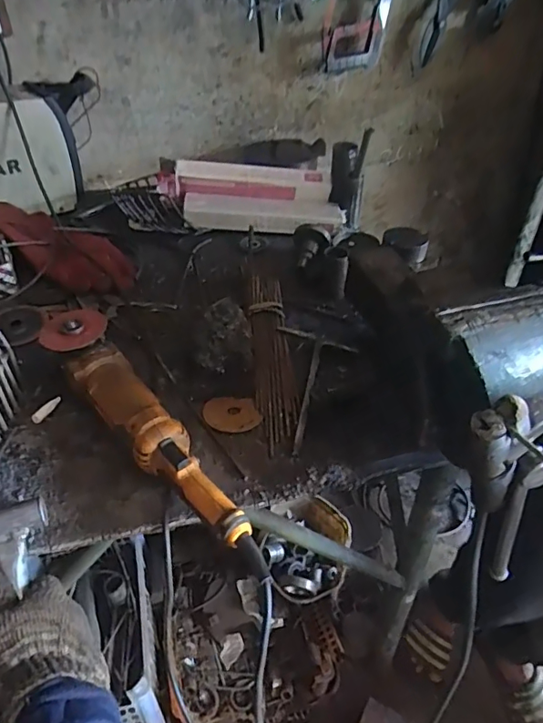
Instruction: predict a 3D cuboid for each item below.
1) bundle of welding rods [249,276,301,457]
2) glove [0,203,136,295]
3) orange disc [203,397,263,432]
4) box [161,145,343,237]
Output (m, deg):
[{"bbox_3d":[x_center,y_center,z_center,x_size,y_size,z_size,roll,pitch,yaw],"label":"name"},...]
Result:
[{"bbox_3d":[0.001,-0.016,0.714,0.057,0.034,0.339,-4,40,-3],"label":"bundle of welding rods"},{"bbox_3d":[-0.371,-0.211,0.898,0.335,0.070,0.142,26,47,28],"label":"glove"},{"bbox_3d":[-0.050,0.067,0.644,0.072,0.004,0.055,-1,40,0],"label":"orange disc"},{"bbox_3d":[-0.040,-0.324,1.004,0.357,0.094,0.126,0,40,1],"label":"box"}]

